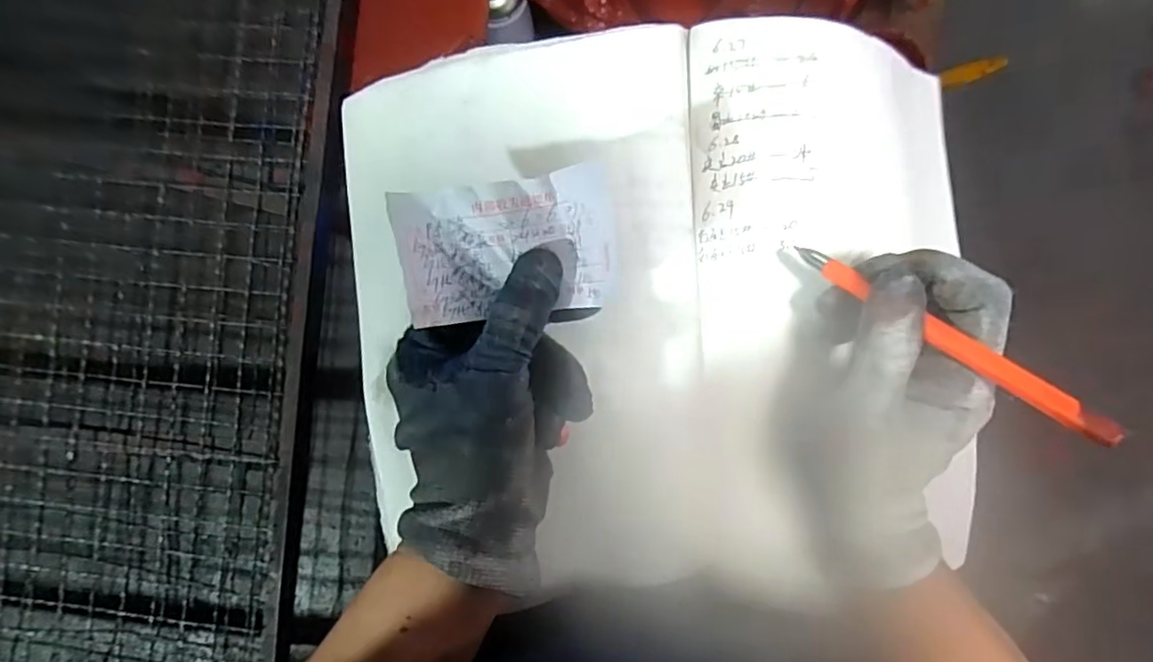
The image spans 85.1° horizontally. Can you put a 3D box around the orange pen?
[{"bbox_3d":[0.145,0.001,0.252,0.010,0.007,0.133,-50,58,2],"label":"orange pen"}]

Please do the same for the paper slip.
[{"bbox_3d":[-0.028,-0.037,0.275,0.092,0.023,0.059,-10,87,5],"label":"paper slip"}]

